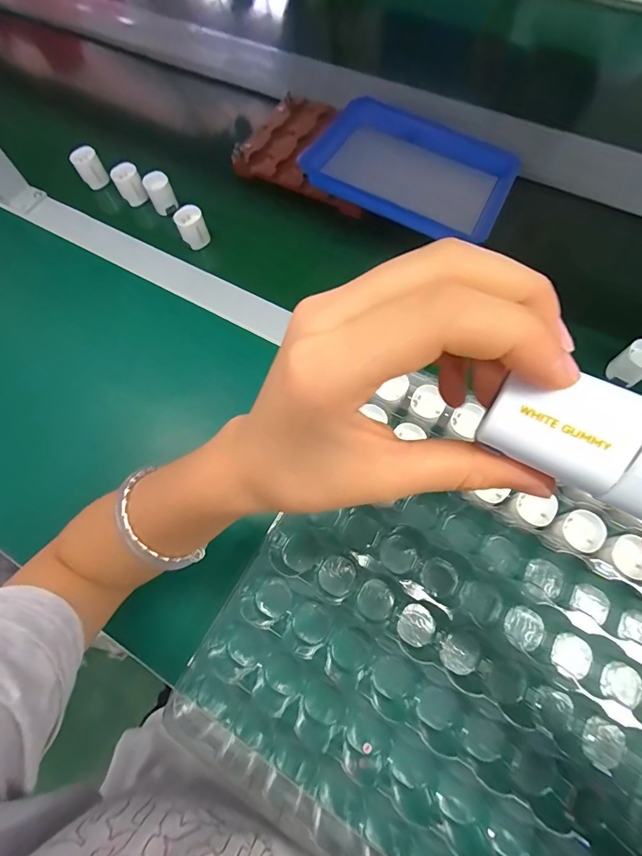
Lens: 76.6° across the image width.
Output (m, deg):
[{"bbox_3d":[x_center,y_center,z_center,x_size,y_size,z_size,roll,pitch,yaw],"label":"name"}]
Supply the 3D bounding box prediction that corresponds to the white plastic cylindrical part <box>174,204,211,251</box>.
[{"bbox_3d":[-0.147,-0.230,0.464,0.030,0.029,0.035,-27,71,-6],"label":"white plastic cylindrical part"}]

